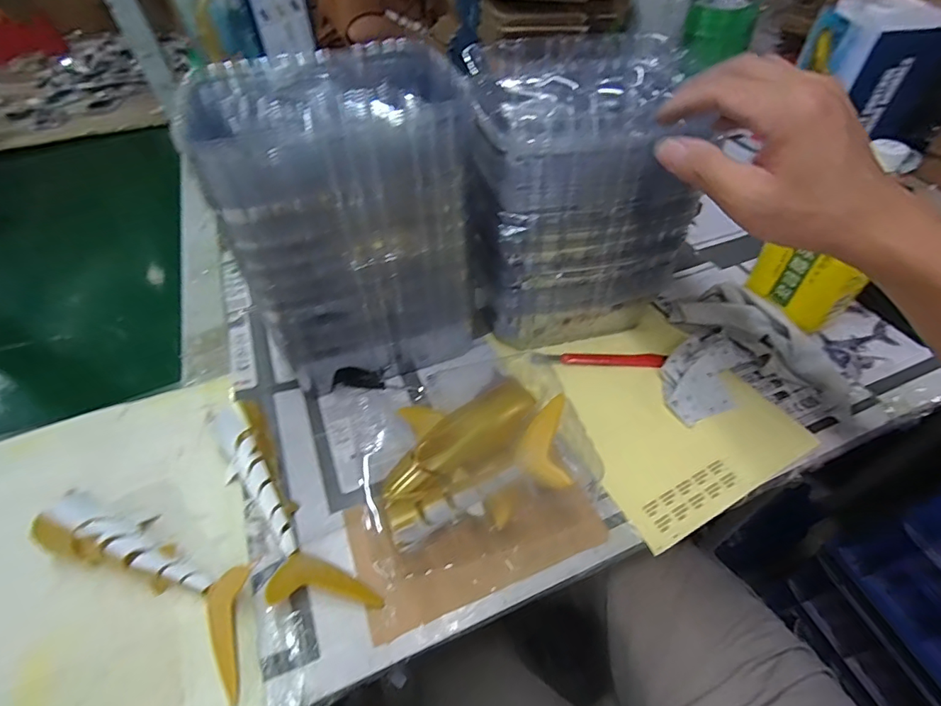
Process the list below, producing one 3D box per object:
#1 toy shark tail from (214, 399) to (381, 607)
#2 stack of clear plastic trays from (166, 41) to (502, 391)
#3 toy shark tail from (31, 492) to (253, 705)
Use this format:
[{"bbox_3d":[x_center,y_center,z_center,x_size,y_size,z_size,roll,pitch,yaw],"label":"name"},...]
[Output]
[{"bbox_3d":[-0.163,0.133,0.389,0.063,0.045,0.216,-32,56,-23],"label":"toy shark tail"},{"bbox_3d":[-0.110,-0.120,0.445,0.211,0.279,0.166,-20,52,-14],"label":"stack of clear plastic trays"},{"bbox_3d":[-0.243,0.170,0.355,0.211,0.049,0.064,23,54,19],"label":"toy shark tail"}]

